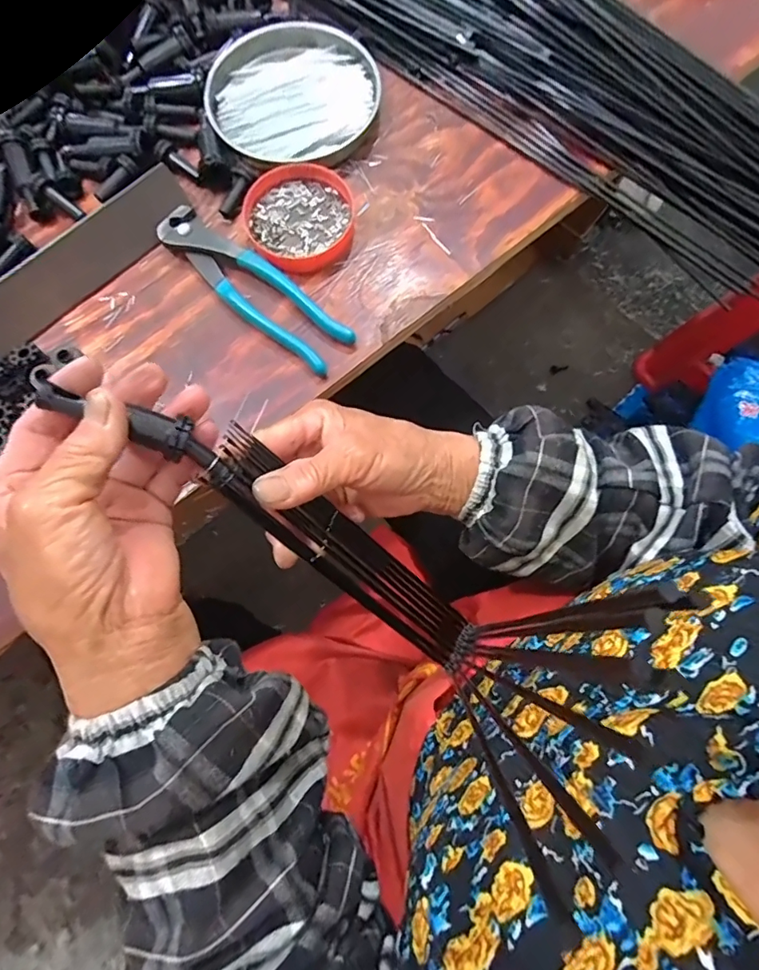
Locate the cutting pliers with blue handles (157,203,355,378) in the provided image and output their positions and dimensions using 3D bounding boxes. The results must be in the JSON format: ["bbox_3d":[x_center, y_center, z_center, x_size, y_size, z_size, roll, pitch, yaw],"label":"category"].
[{"bbox_3d":[-0.090,-0.142,0.350,0.162,0.013,0.041,43,81,9],"label":"cutting pliers with blue handles"}]

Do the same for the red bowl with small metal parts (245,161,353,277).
[{"bbox_3d":[-0.060,-0.196,0.361,0.078,0.017,0.079,0,77,1],"label":"red bowl with small metal parts"}]

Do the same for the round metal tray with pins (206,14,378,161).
[{"bbox_3d":[-0.068,-0.314,0.388,0.129,0.024,0.118,0,77,1],"label":"round metal tray with pins"}]

